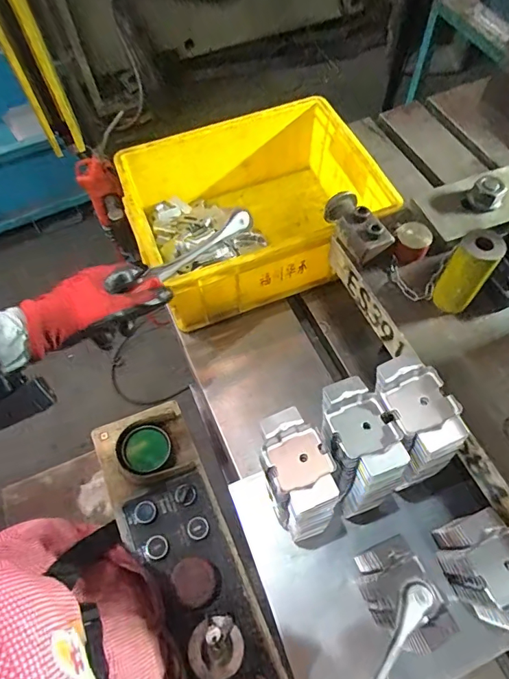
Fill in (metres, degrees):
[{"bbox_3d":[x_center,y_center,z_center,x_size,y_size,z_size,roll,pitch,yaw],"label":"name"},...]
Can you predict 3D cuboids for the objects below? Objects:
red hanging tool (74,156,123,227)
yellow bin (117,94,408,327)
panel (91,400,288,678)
[{"bbox_3d":[-0.261,-0.255,0.767,0.061,0.128,0.029,-18,63,-9],"label":"red hanging tool"},{"bbox_3d":[-0.007,-0.189,0.664,0.337,0.132,0.258,-19,63,-10],"label":"yellow bin"},{"bbox_3d":[-0.080,0.332,0.595,0.137,0.078,0.529,-22,64,-11],"label":"panel"}]

